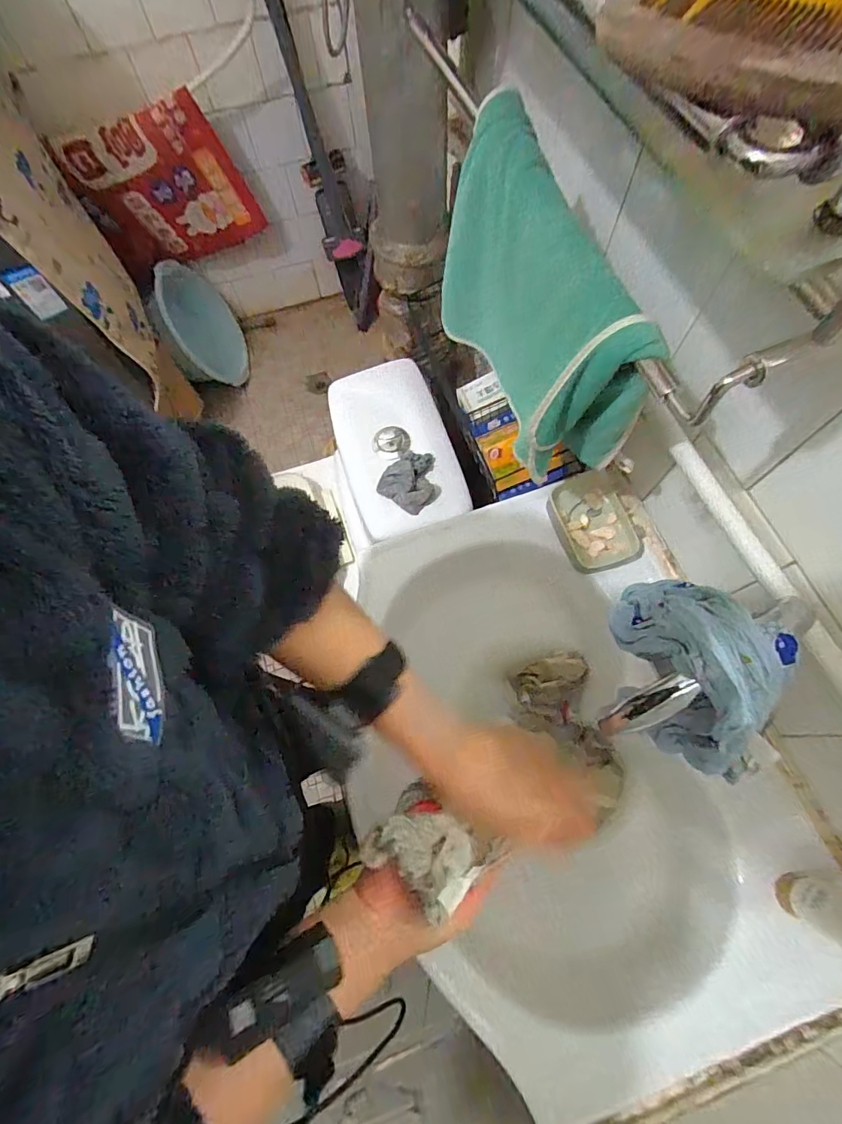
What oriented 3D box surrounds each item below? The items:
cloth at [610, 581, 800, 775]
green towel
[{"bbox_3d":[0.192,0.069,0.323,0.070,0.107,0.135,-13,68,-2],"label":"cloth"},{"bbox_3d":[0.100,-0.228,0.439,0.075,0.207,0.281,-18,69,-4],"label":"green towel"}]

